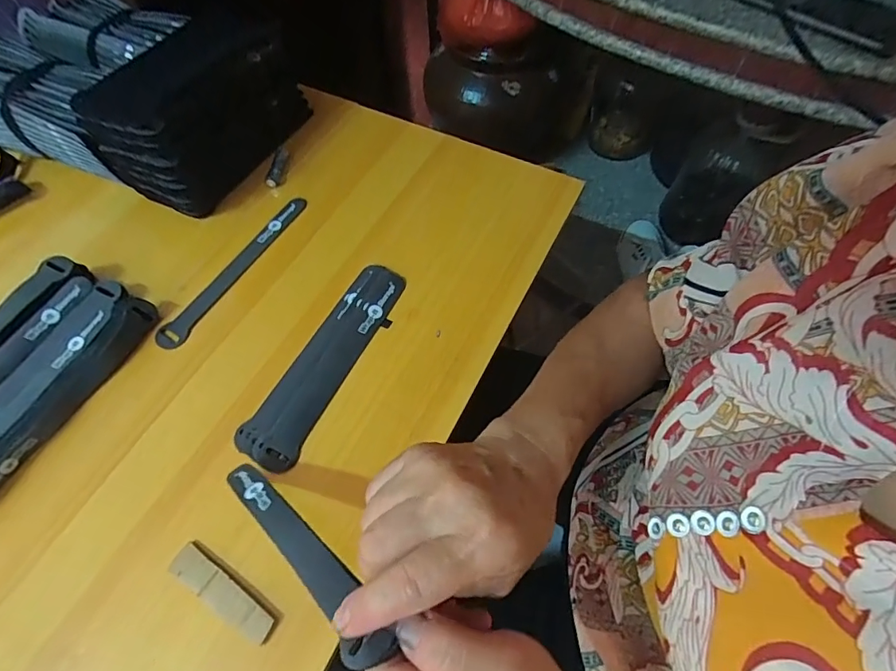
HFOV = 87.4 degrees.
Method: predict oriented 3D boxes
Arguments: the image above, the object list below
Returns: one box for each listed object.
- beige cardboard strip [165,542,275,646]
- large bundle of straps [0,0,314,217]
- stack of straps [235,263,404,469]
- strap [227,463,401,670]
[{"bbox_3d":[-0.153,0.173,0.317,0.085,0.005,0.020,28,65,16],"label":"beige cardboard strip"},{"bbox_3d":[-0.336,-0.256,0.496,0.306,0.091,0.194,18,63,11],"label":"large bundle of straps"},{"bbox_3d":[-0.101,0.018,0.401,0.051,0.007,0.197,24,64,14],"label":"stack of straps"},{"bbox_3d":[-0.089,0.116,0.268,0.191,0.011,0.022,16,57,48],"label":"strap"}]

